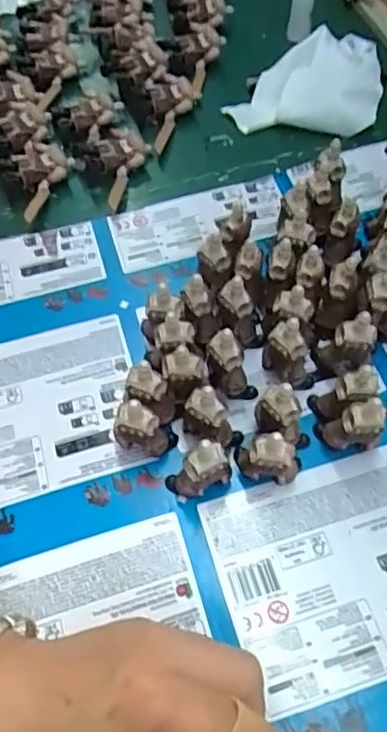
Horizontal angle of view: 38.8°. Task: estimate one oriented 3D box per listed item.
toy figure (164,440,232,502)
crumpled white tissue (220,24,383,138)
[{"bbox_3d":[0.002,0.058,0.296,0.035,0.053,0.016,-7,61,-1],"label":"toy figure"},{"bbox_3d":[0.114,-0.239,0.469,0.150,0.030,0.097,-38,65,-17],"label":"crumpled white tissue"}]

